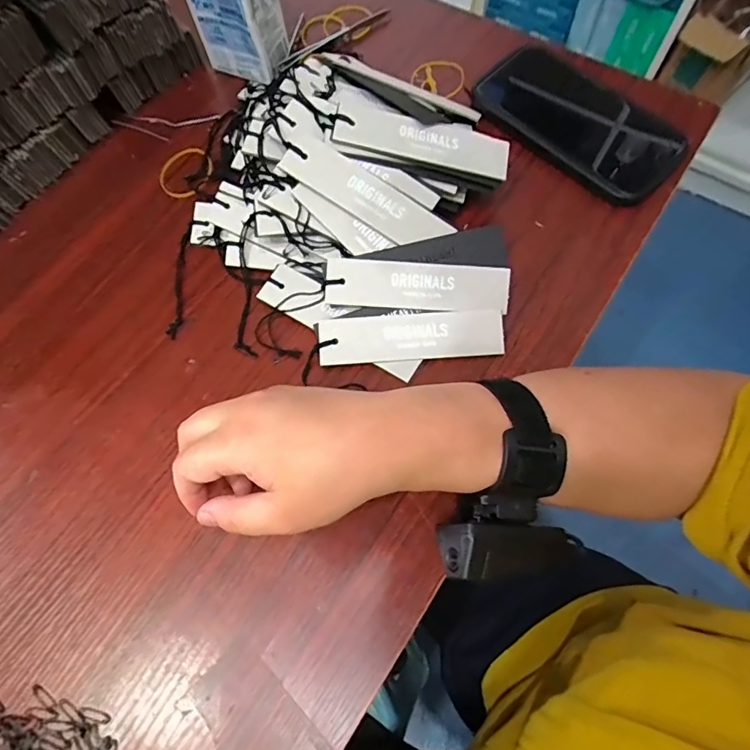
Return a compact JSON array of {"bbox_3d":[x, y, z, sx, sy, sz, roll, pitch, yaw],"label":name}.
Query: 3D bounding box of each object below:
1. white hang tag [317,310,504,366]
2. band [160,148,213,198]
[{"bbox_3d":[0.025,-0.026,0.332,0.126,0.005,0.032,-3,91,1],"label":"white hang tag"},{"bbox_3d":[-0.157,-0.169,0.402,0.044,0.004,0.048,-1,68,1],"label":"band"}]

